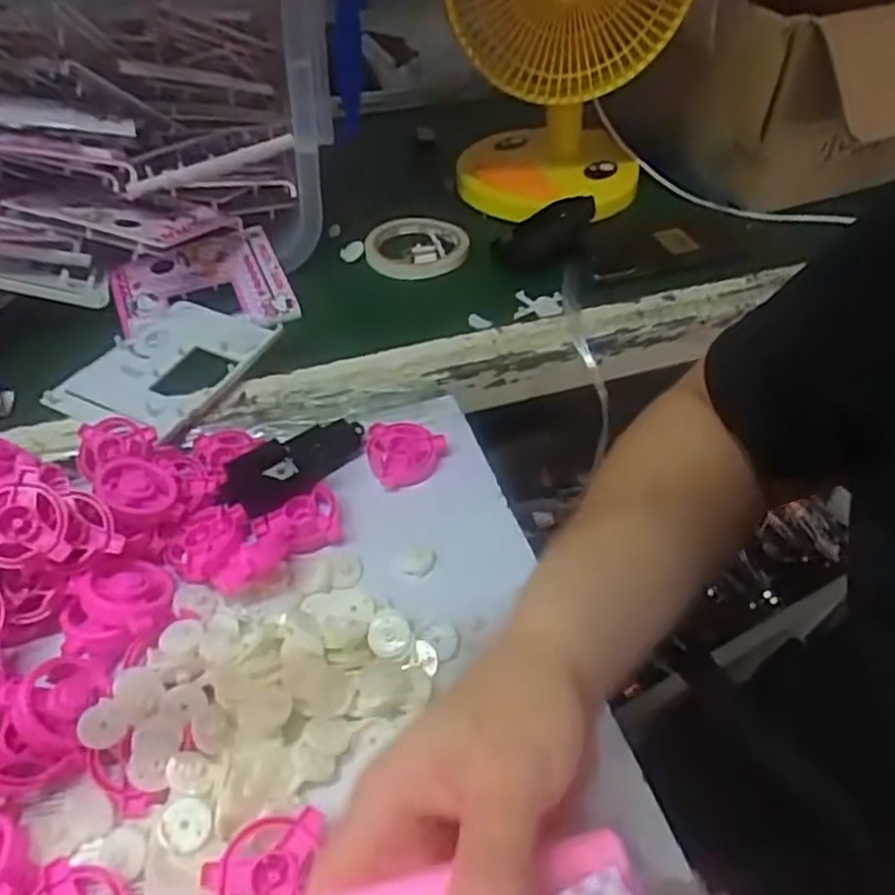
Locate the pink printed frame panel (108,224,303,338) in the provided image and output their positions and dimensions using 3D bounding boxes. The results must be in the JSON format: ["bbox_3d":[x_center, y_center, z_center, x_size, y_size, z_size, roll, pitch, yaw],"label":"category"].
[{"bbox_3d":[-0.215,-0.144,0.641,0.141,0.010,0.125,-16,55,-19],"label":"pink printed frame panel"}]

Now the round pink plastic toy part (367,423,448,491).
[{"bbox_3d":[-0.027,0.003,0.508,0.053,0.012,0.050,-1,45,1],"label":"round pink plastic toy part"}]

